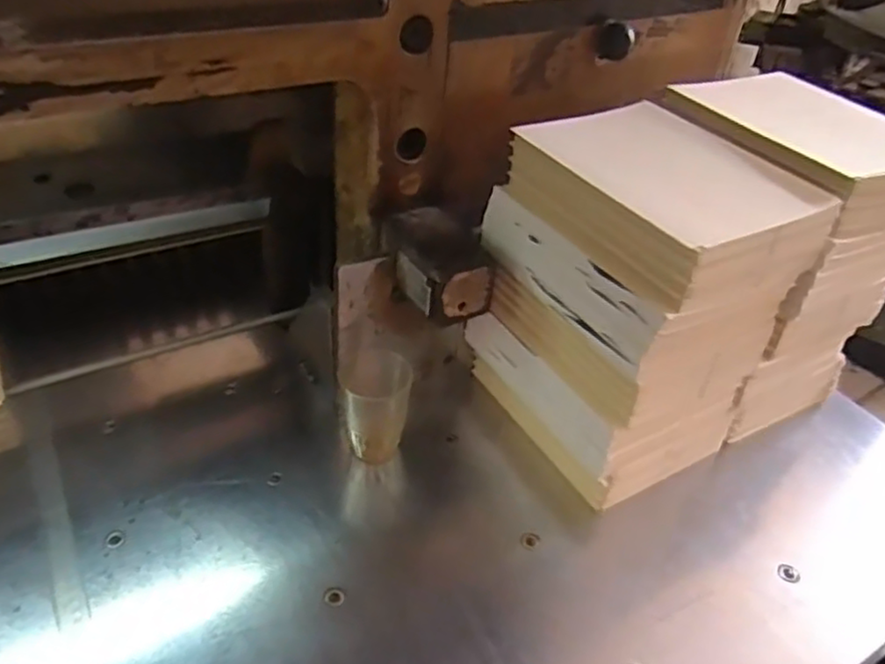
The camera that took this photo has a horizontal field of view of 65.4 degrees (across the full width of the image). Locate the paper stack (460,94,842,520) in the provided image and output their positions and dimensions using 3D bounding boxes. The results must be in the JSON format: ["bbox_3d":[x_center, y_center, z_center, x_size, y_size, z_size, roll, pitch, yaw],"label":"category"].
[{"bbox_3d":[0.162,-0.030,0.625,0.179,0.279,0.201,-17,43,-25],"label":"paper stack"}]

